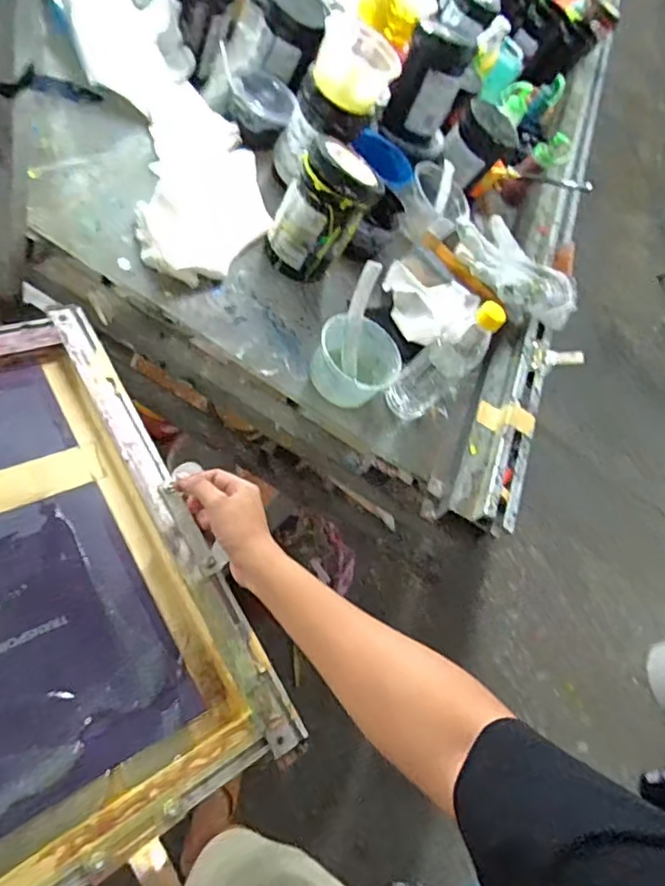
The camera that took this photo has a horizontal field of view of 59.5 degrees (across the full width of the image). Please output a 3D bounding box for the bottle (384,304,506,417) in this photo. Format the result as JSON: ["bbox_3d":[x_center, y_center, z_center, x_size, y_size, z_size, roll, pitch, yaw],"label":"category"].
[{"bbox_3d":[0.154,-0.118,0.788,0.074,0.215,0.079,-18,72,-43],"label":"bottle"}]

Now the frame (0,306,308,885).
[{"bbox_3d":[-0.327,0.127,0.561,0.394,0.039,0.546,-22,71,-33],"label":"frame"}]

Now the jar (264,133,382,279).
[{"bbox_3d":[-0.024,-0.325,0.841,0.100,0.198,0.104,-8,65,-36],"label":"jar"}]

